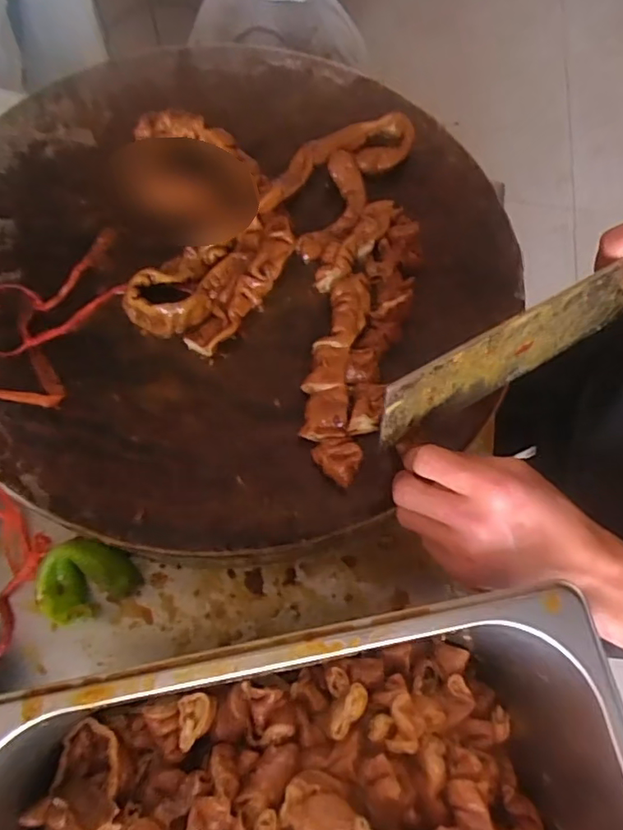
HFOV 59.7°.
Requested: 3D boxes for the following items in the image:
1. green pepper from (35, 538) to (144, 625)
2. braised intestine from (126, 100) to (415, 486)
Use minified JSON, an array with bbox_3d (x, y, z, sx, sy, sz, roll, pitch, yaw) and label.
[{"bbox_3d":[-0.161,0.118,0.385,0.053,0.046,0.061,35,71,11],"label":"green pepper"},{"bbox_3d":[-0.025,-0.112,0.407,0.206,0.025,0.303,3,68,-2],"label":"braised intestine"}]

